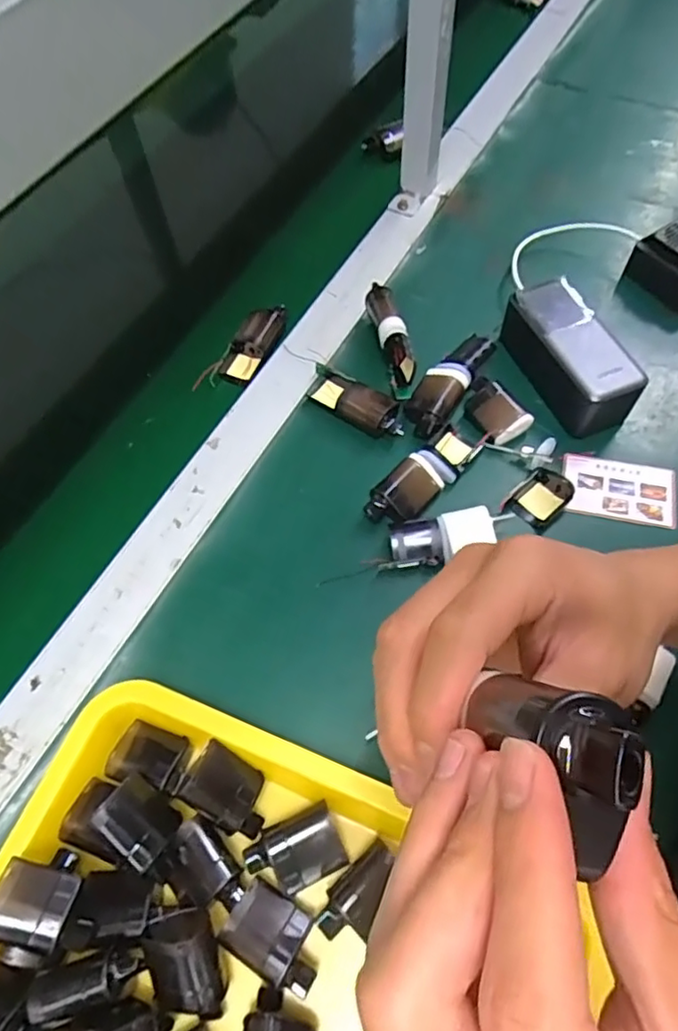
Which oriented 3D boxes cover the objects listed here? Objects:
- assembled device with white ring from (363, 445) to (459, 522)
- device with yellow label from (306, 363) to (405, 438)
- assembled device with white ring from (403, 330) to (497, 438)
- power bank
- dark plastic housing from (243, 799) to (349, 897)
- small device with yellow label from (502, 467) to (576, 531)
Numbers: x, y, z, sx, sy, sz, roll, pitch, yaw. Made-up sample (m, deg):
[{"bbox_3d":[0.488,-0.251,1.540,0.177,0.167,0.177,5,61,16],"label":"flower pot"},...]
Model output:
[{"bbox_3d":[0.054,-0.019,0.461,0.035,0.026,0.075,41,71,20],"label":"assembled device with white ring"},{"bbox_3d":[0.014,-0.097,0.504,0.098,0.027,0.034,35,69,18],"label":"device with yellow label"},{"bbox_3d":[0.092,-0.115,0.506,0.039,0.029,0.109,30,68,16],"label":"assembled device with white ring"},{"bbox_3d":[0.189,-0.130,0.492,0.059,0.053,0.131,-21,64,-9],"label":"power bank"},{"bbox_3d":[-0.026,0.197,0.346,0.053,0.019,0.037,-23,64,-10],"label":"dark plastic housing"},{"bbox_3d":[0.152,-0.013,0.453,0.035,0.020,0.041,41,71,20],"label":"small device with yellow label"}]

